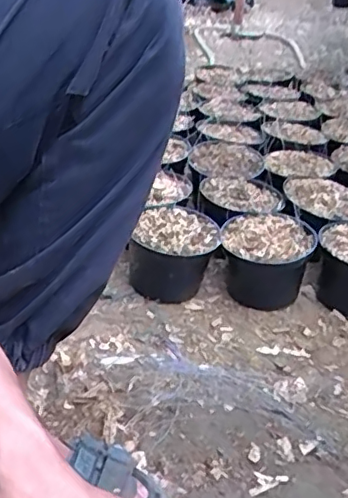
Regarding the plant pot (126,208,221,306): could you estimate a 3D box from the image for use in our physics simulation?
[{"bbox_3d":[-0.001,0.012,0.898,0.132,0.106,0.134,3,34,-2],"label":"plant pot"}]

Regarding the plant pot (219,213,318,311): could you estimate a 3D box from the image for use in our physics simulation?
[{"bbox_3d":[0.141,0.022,0.902,0.135,0.115,0.129,3,34,-2],"label":"plant pot"}]

